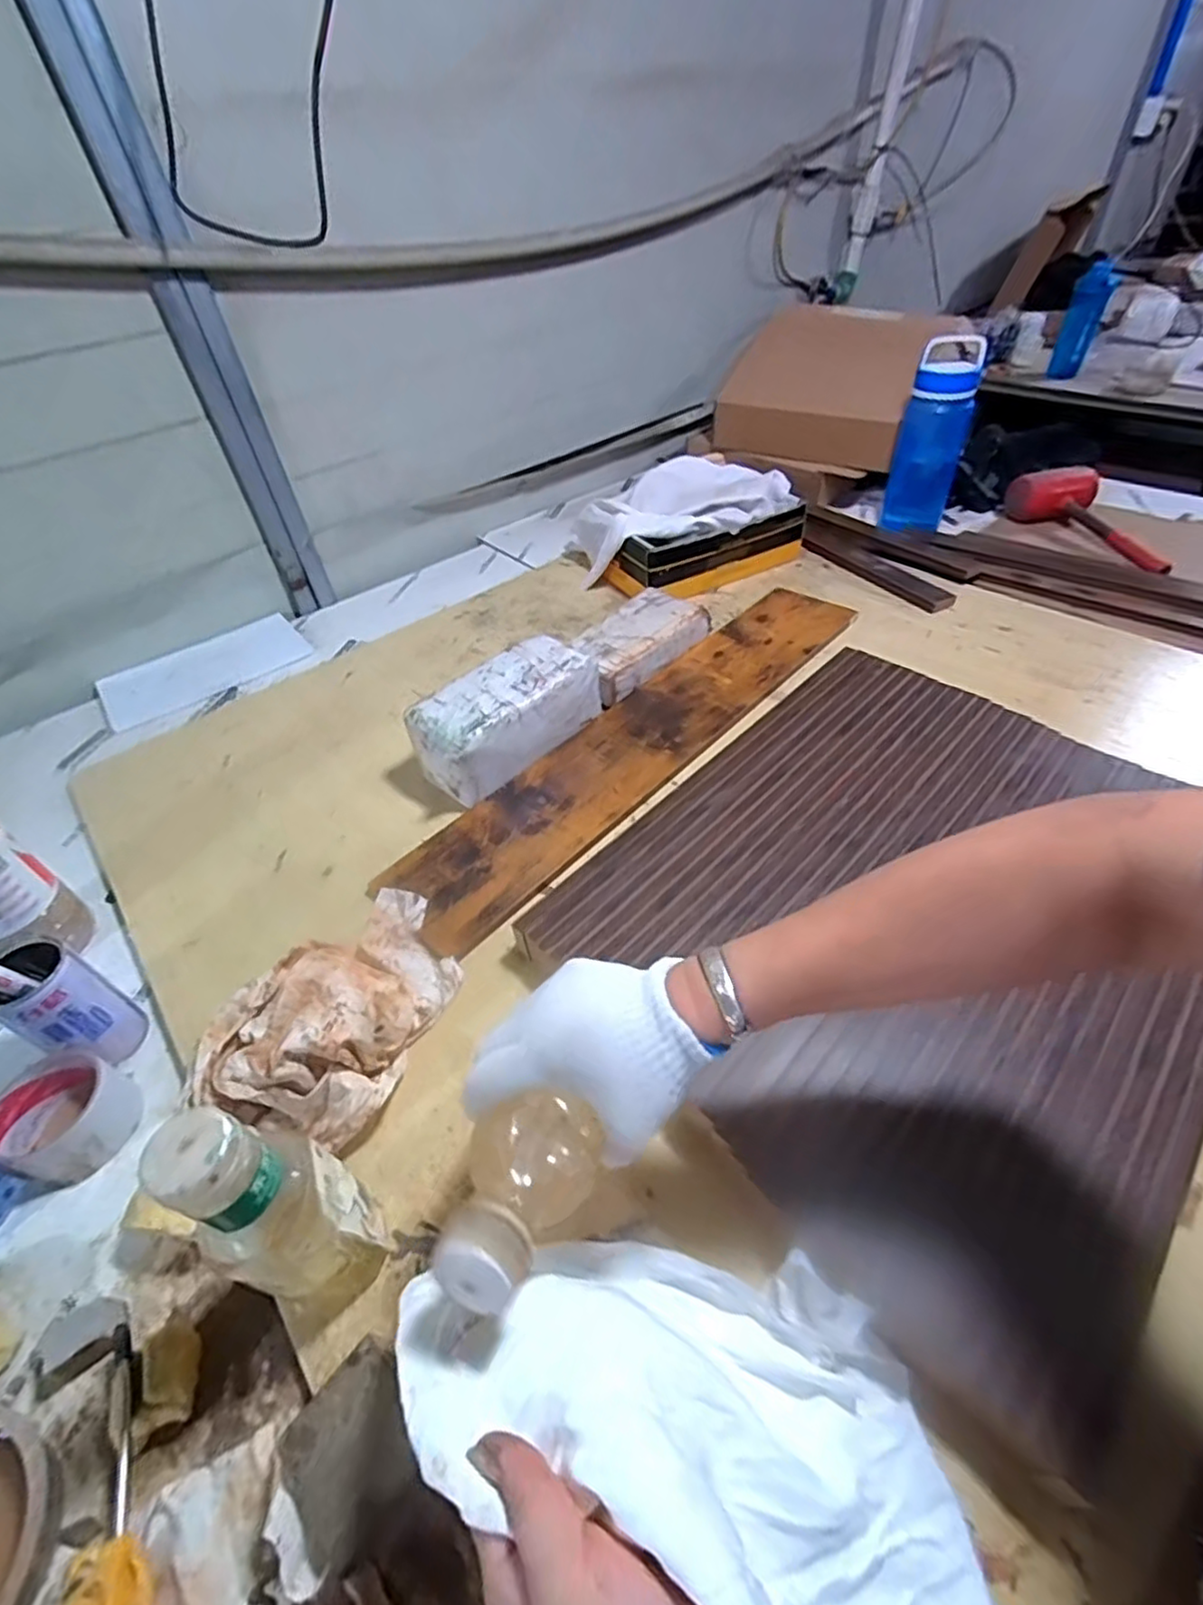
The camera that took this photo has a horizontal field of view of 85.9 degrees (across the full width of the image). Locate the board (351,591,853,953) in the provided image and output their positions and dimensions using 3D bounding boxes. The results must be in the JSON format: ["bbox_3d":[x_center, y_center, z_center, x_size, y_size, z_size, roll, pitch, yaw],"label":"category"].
[{"bbox_3d":[0.068,-0.097,0.795,0.152,0.020,0.739,30,55,29],"label":"board"}]

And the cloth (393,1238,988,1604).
[{"bbox_3d":[0.047,0.286,0.310,0.276,0.140,0.146,17,49,21],"label":"cloth"}]

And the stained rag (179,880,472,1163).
[{"bbox_3d":[-0.222,0.152,0.527,0.168,0.085,0.222,9,47,14],"label":"stained rag"}]

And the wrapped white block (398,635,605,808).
[{"bbox_3d":[-0.104,-0.099,0.752,0.101,0.100,0.228,33,57,32],"label":"wrapped white block"}]

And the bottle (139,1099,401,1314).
[{"bbox_3d":[-0.177,0.234,0.372,0.053,0.222,0.070,-20,47,-14],"label":"bottle"}]

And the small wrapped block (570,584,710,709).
[{"bbox_3d":[0.045,-0.214,0.876,0.108,0.054,0.213,31,56,30],"label":"small wrapped block"}]

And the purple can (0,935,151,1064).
[{"bbox_3d":[-0.433,0.166,0.525,0.065,0.140,0.060,-3,45,3],"label":"purple can"}]

